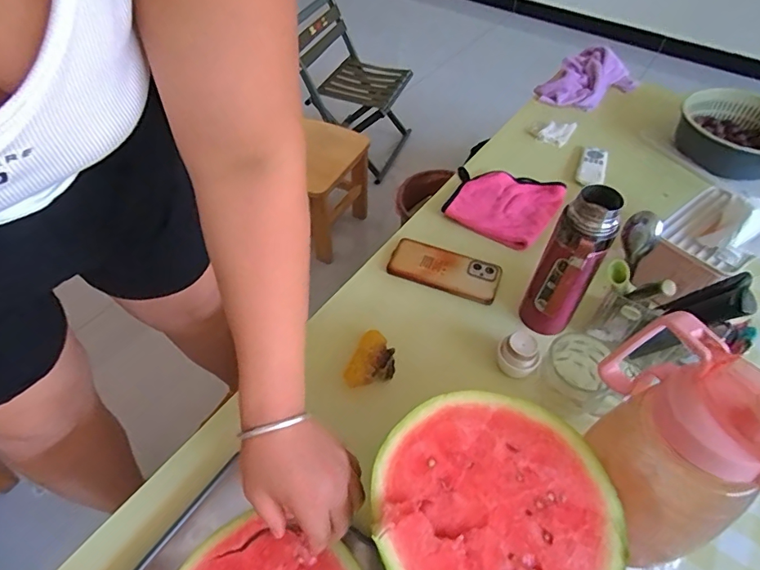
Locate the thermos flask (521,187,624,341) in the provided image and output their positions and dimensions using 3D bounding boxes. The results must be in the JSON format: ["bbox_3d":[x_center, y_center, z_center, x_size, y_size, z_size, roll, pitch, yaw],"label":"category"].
[{"bbox_3d":[0.232,-0.021,0.581,0.066,0.203,0.066,25,54,17],"label":"thermos flask"}]

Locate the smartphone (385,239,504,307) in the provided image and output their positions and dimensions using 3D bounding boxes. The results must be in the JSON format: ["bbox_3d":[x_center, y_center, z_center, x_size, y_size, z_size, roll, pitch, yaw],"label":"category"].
[{"bbox_3d":[0.098,-0.027,0.708,0.165,0.015,0.076,17,53,13],"label":"smartphone"}]

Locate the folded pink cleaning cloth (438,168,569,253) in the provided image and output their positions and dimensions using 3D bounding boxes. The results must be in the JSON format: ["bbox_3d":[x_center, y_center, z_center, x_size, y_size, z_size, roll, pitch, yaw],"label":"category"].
[{"bbox_3d":[0.210,-0.147,0.811,0.180,0.033,0.171,30,55,21],"label":"folded pink cleaning cloth"}]

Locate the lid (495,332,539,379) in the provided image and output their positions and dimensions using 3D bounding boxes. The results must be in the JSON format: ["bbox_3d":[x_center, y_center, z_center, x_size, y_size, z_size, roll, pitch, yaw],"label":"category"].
[{"bbox_3d":[0.177,0.089,0.595,0.046,0.044,0.048,1,50,-1],"label":"lid"}]

